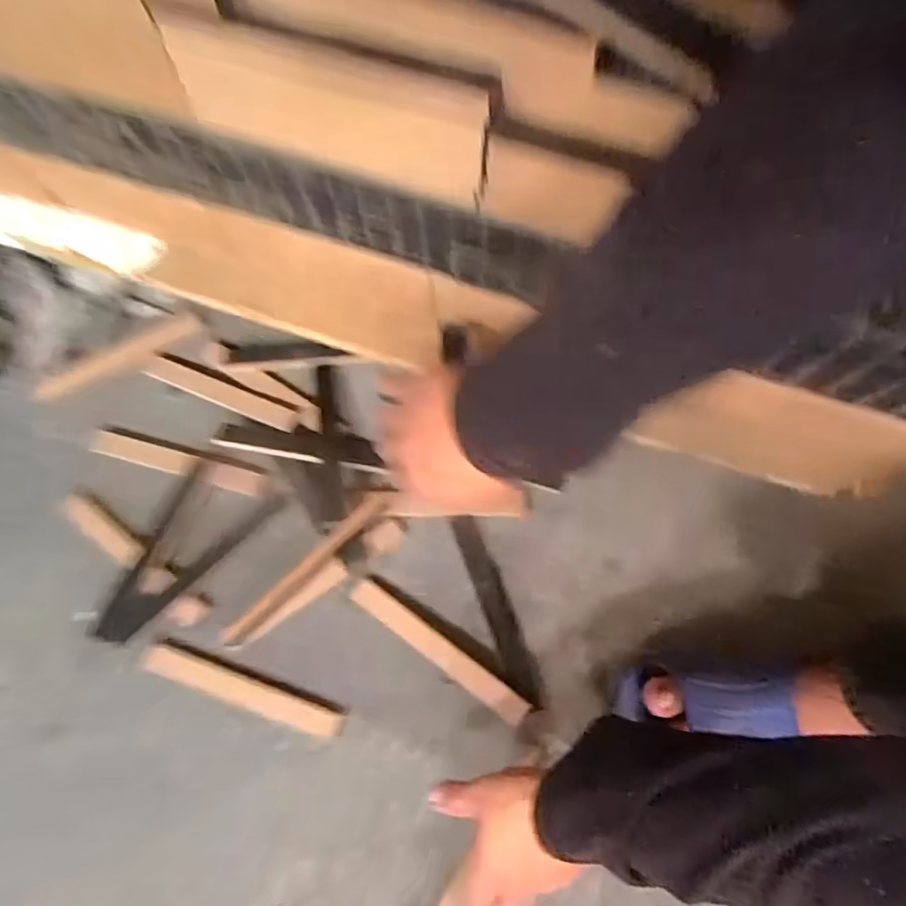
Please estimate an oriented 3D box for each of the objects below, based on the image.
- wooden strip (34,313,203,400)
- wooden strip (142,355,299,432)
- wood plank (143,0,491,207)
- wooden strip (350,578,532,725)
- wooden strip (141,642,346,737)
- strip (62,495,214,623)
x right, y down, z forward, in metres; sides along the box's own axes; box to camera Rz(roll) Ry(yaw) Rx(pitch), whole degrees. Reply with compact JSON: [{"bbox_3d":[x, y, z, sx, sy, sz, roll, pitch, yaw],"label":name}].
[{"bbox_3d":[-0.331,-0.095,0.583,0.165,0.007,0.029,-32,74,-8],"label":"wooden strip"},{"bbox_3d":[-0.227,-0.059,0.574,0.163,0.006,0.023,22,74,8],"label":"wooden strip"},{"bbox_3d":[-0.066,-0.177,0.302,0.172,0.070,0.010,20,73,9],"label":"wood plank"},{"bbox_3d":[-0.014,0.166,0.498,0.175,0.011,0.023,35,76,11],"label":"wooden strip"},{"bbox_3d":[-0.177,0.199,0.488,0.175,0.008,0.024,18,74,7],"label":"wooden strip"},{"bbox_3d":[-0.287,0.093,0.522,0.170,0.012,0.027,36,77,12],"label":"strip"}]

